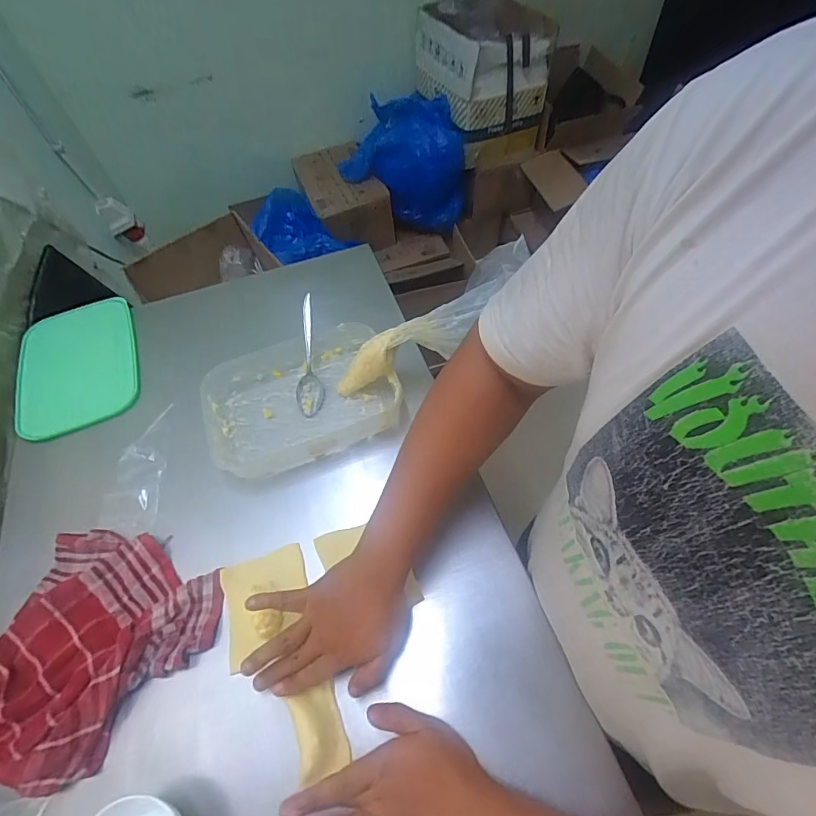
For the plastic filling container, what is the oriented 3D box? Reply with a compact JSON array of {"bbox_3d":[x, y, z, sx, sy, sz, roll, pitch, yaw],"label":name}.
[{"bbox_3d":[-0.151,-0.015,0.620,0.247,0.046,0.182,-20,59,-10],"label":"plastic filling container"}]

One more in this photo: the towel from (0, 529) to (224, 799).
[{"bbox_3d":[-0.334,0.253,0.470,0.209,0.032,0.223,16,60,13],"label":"towel"}]

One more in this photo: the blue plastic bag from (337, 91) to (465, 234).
[{"bbox_3d":[-0.024,-0.821,1.549,0.377,0.348,0.244,-21,60,-9],"label":"blue plastic bag"}]

